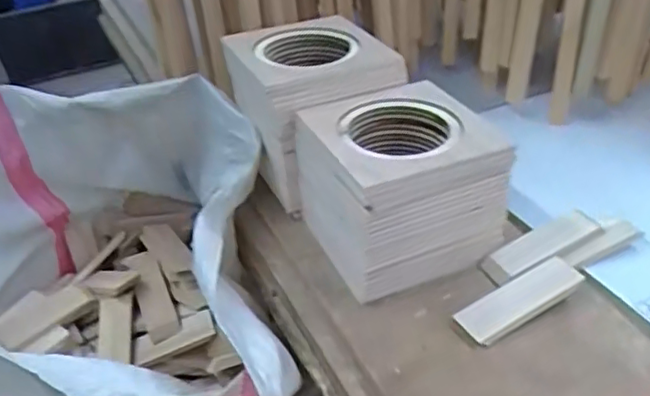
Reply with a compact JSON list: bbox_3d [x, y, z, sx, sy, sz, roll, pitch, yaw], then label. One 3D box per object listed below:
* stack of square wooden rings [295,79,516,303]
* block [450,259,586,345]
[{"bbox_3d":[0.061,-0.009,0.496,0.132,0.115,0.130,-17,36,-16],"label":"stack of square wooden rings"},{"bbox_3d":[0.144,0.075,0.449,0.102,0.014,0.030,-21,37,-22],"label":"block"}]

